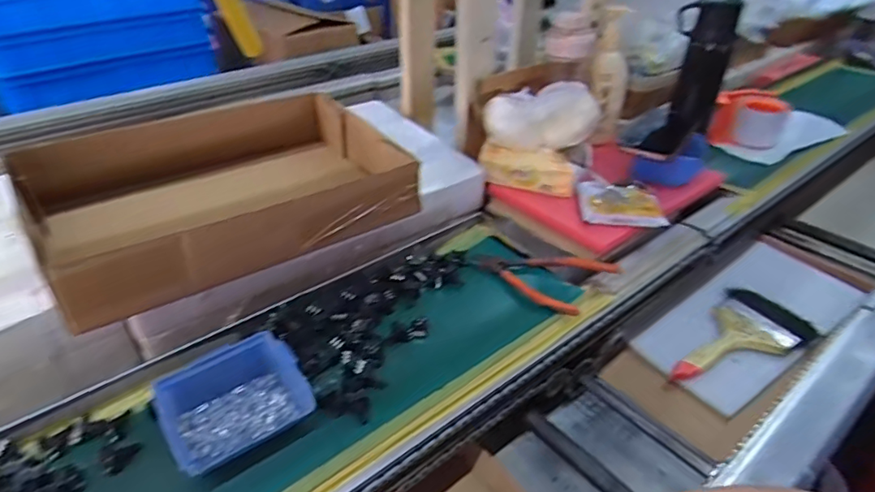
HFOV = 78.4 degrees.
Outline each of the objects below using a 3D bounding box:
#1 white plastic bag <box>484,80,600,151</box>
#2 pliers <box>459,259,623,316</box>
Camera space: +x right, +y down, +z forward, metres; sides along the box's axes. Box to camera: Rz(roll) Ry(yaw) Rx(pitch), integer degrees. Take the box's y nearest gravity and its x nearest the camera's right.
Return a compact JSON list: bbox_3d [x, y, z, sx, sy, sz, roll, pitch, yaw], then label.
[{"bbox_3d":[0.136,-0.172,0.697,0.145,0.094,0.055,3,35,5],"label":"white plastic bag"},{"bbox_3d":[0.112,0.027,0.611,0.151,0.025,0.097,26,43,32],"label":"pliers"}]

